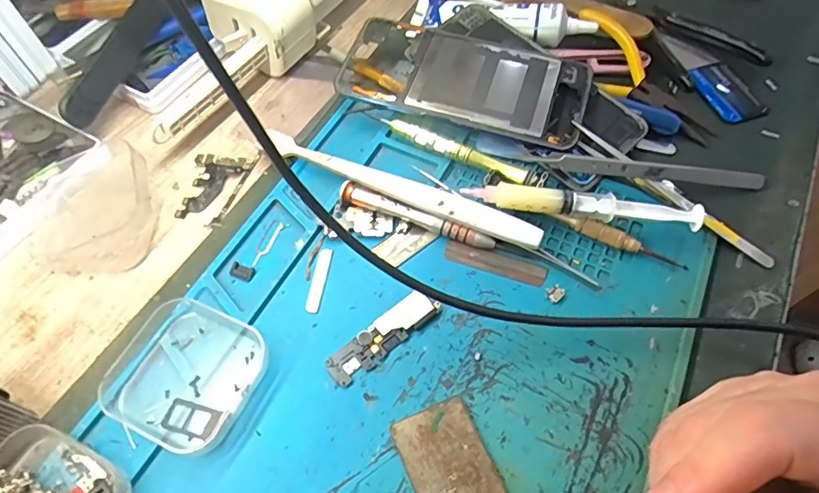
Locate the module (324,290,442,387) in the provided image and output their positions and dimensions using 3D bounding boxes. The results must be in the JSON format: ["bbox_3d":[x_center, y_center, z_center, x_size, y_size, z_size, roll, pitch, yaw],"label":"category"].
[{"bbox_3d":[-0.013,0.046,0.260,0.064,0.005,0.017,-35,64,-19],"label":"module"}]

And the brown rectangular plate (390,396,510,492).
[{"bbox_3d":[0.020,0.102,0.226,0.037,0.004,0.060,-22,61,-12],"label":"brown rectangular plate"}]

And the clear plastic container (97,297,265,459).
[{"bbox_3d":[-0.106,0.061,0.245,0.061,0.017,0.064,23,62,14],"label":"clear plastic container"}]

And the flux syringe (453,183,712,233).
[{"bbox_3d":[0.096,-0.021,0.285,0.127,0.021,0.014,8,59,6],"label":"flux syringe"}]

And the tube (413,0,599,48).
[{"bbox_3d":[0.069,-0.173,0.380,0.134,0.027,0.039,18,60,11],"label":"tube"}]

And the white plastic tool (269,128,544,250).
[{"bbox_3d":[-0.008,-0.032,0.299,0.173,0.017,0.016,21,61,13],"label":"white plastic tool"}]

